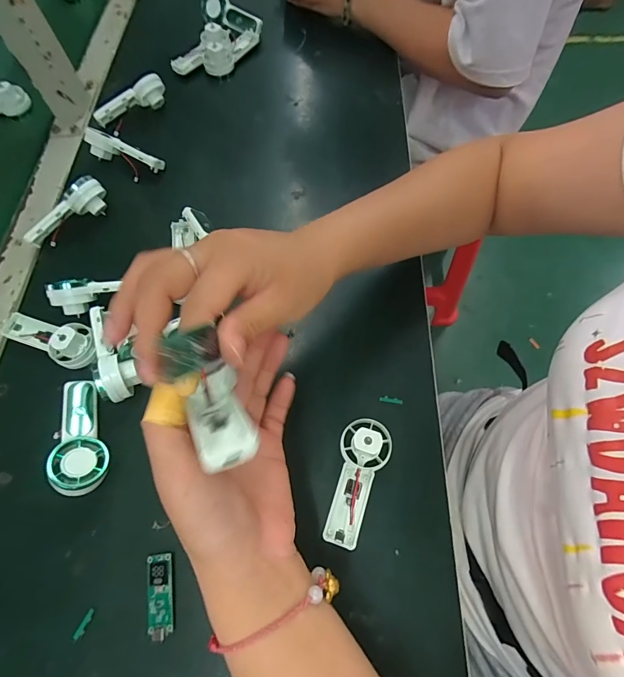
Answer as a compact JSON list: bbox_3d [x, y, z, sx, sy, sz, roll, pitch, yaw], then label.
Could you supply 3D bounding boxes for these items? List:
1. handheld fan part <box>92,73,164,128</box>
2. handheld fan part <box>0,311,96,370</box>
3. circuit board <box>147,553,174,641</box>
[{"bbox_3d":[-0.224,-0.293,0.469,0.090,0.035,0.023,-25,68,-11],"label":"handheld fan part"},{"bbox_3d":[-0.238,-0.003,0.342,0.099,0.032,0.038,18,67,8],"label":"handheld fan part"},{"bbox_3d":[-0.109,0.184,0.273,0.019,0.006,0.051,-10,66,-4],"label":"circuit board"}]

